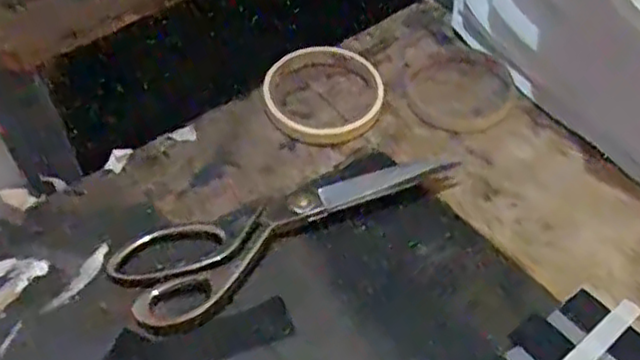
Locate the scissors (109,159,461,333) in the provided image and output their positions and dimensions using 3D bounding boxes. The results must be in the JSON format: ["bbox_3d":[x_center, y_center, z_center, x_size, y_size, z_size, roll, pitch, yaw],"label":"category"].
[{"bbox_3d":[-0.023,0.021,0.441,0.219,0.013,0.070,-28,53,-25],"label":"scissors"}]

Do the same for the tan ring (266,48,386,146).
[{"bbox_3d":[0.003,-0.067,0.512,0.089,0.019,0.093,-2,46,-3],"label":"tan ring"}]

